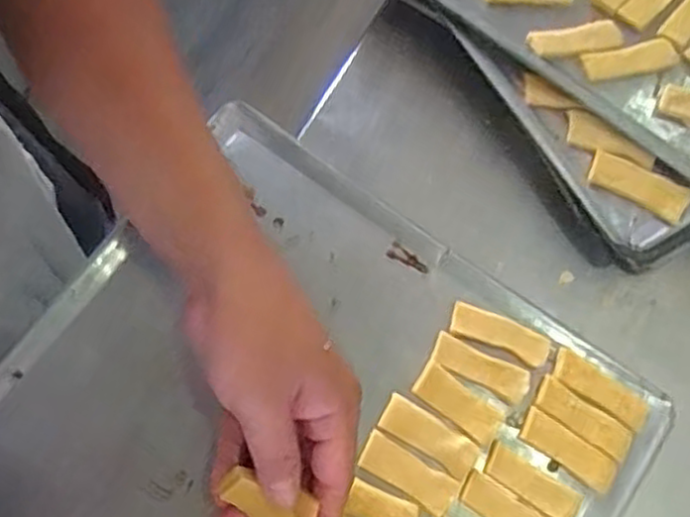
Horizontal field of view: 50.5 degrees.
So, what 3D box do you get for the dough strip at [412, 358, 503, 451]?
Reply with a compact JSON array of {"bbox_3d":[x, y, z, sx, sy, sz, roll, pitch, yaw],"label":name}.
[{"bbox_3d":[0.064,0.082,0.414,0.053,0.004,0.022,36,75,11],"label":"dough strip"}]

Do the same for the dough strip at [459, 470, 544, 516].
[{"bbox_3d":[0.089,0.140,0.398,0.056,0.006,0.019,33,74,11],"label":"dough strip"}]

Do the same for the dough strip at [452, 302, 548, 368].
[{"bbox_3d":[0.090,0.043,0.425,0.058,0.004,0.020,21,72,7],"label":"dough strip"}]

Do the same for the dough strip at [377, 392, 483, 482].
[{"bbox_3d":[0.047,0.100,0.409,0.057,0.004,0.022,31,74,10],"label":"dough strip"}]

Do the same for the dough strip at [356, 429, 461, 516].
[{"bbox_3d":[0.035,0.120,0.406,0.055,0.004,0.022,30,74,10],"label":"dough strip"}]

